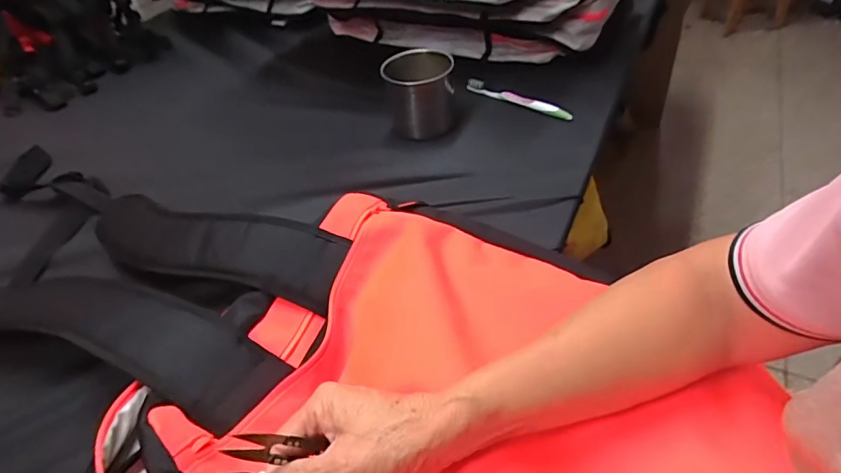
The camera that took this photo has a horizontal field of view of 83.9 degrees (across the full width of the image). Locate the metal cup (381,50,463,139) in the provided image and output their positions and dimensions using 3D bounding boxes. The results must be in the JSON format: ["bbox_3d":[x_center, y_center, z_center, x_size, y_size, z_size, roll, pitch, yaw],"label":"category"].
[{"bbox_3d":[0.002,-0.218,0.701,0.102,0.098,0.118,-4,45,4],"label":"metal cup"}]

